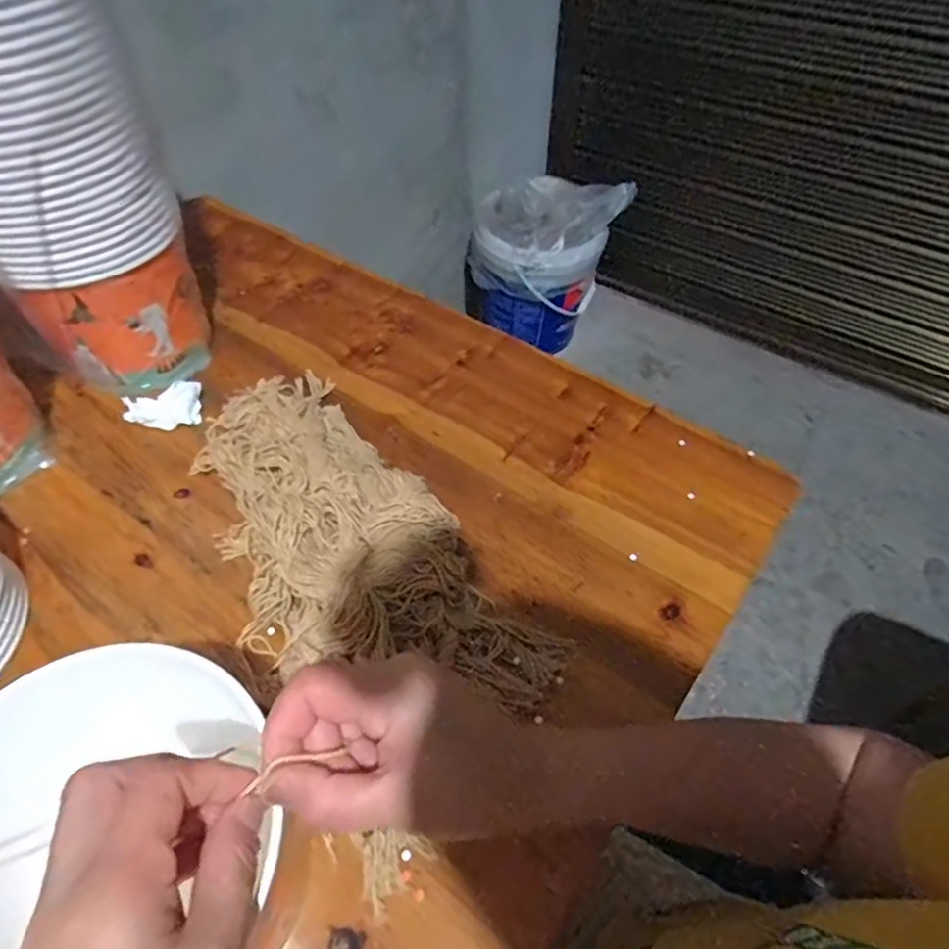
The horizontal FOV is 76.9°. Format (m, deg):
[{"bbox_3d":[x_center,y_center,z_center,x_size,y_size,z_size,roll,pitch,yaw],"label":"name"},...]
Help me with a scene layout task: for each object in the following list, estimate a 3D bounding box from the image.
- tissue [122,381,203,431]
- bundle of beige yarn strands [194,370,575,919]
[{"bbox_3d":[-0.298,-0.066,0.575,0.067,0.020,0.044,-5,52,-3],"label":"tissue"},{"bbox_3d":[-0.107,0.051,0.448,0.183,0.064,0.401,-31,58,-22],"label":"bundle of beige yarn strands"}]

